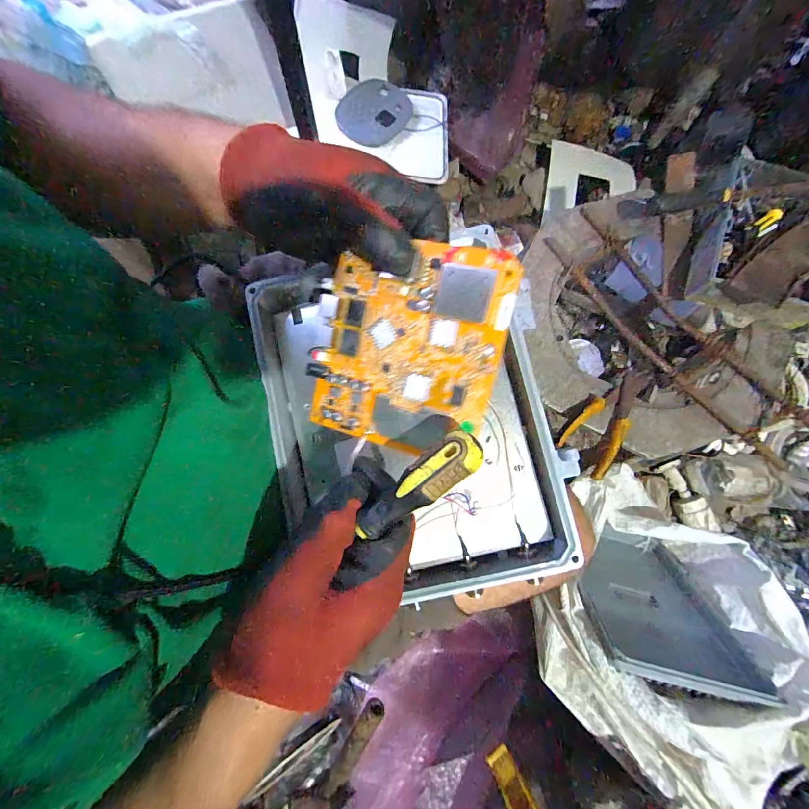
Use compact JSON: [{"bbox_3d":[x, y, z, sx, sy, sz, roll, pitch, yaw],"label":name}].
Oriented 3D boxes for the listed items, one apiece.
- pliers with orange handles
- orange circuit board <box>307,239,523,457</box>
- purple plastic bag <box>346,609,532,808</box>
[{"bbox_3d":[0.274,0.013,0.499,0.065,0.025,0.168,34,78,7],"label":"pliers with orange handles"},{"bbox_3d":[-0.001,-0.036,0.236,0.119,0.005,0.130,16,100,18],"label":"orange circuit board"},{"bbox_3d":[0.042,0.557,0.614,0.194,0.224,0.457,37,79,7],"label":"purple plastic bag"}]

